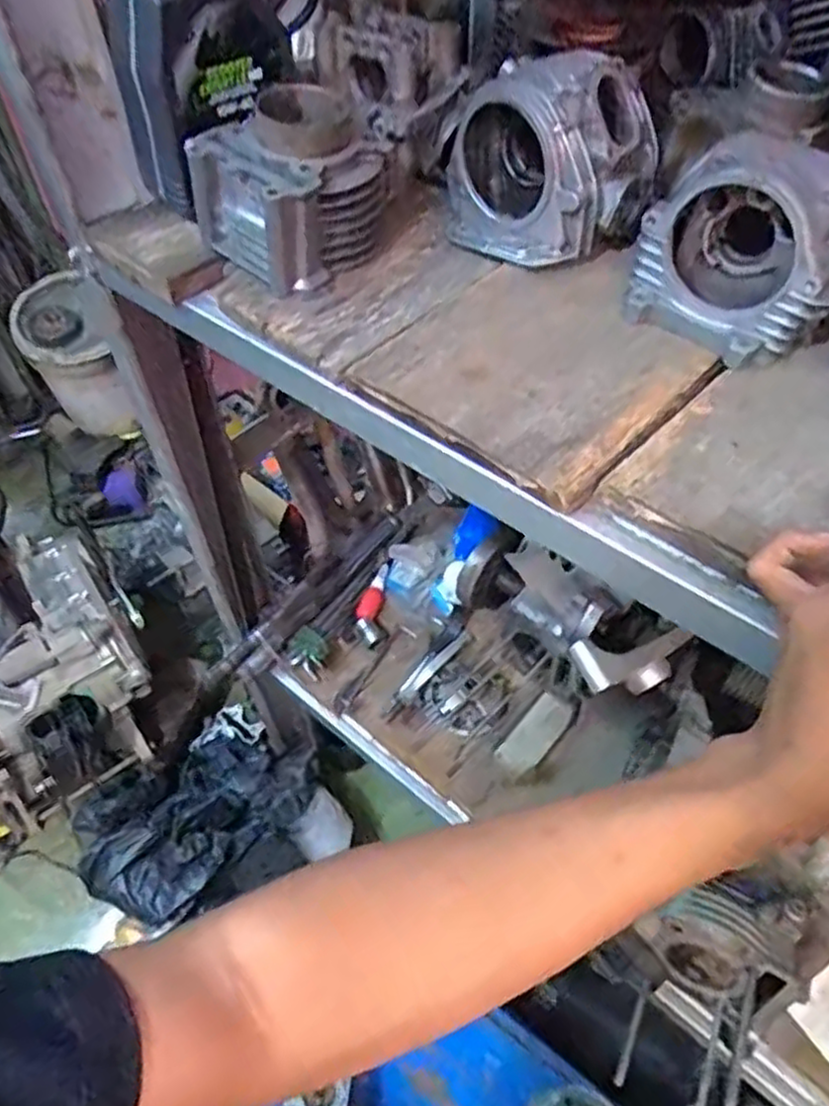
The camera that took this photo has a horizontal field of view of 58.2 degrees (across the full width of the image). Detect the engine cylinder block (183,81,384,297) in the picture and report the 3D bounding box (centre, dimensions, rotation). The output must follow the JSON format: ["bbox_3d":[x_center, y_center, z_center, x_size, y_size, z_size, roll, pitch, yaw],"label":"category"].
[{"bbox_3d":[-0.082,-0.256,0.522,0.093,0.089,0.109,33,59,25],"label":"engine cylinder block"}]

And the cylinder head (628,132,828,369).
[{"bbox_3d":[0.213,-0.199,0.473,0.127,0.097,0.105,27,56,21],"label":"cylinder head"}]

